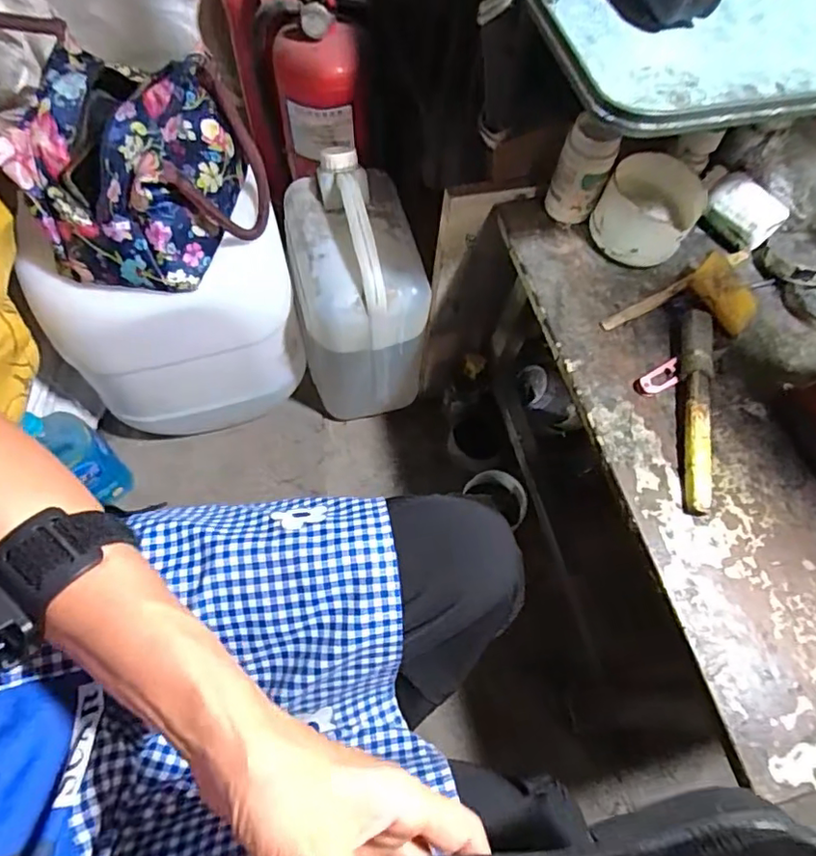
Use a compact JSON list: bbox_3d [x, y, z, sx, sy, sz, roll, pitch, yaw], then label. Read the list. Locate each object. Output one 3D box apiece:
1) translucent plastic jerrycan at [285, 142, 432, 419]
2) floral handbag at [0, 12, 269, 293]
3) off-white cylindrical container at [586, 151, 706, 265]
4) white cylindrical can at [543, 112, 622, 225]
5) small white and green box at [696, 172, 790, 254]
[{"bbox_3d":[-0.066,-0.175,0.780,0.159,0.281,0.240,-16,68,-10],"label":"translucent plastic jerrycan"},{"bbox_3d":[-0.301,-0.296,0.585,0.286,0.145,0.239,39,70,14],"label":"floral handbag"},{"bbox_3d":[0.236,-0.216,0.564,0.090,0.061,0.111,30,68,10],"label":"off-white cylindrical container"},{"bbox_3d":[0.165,-0.244,0.551,0.047,0.097,0.042,20,67,6],"label":"white cylindrical can"},{"bbox_3d":[0.330,-0.214,0.571,0.044,0.040,0.072,-37,73,-17],"label":"small white and green box"}]

